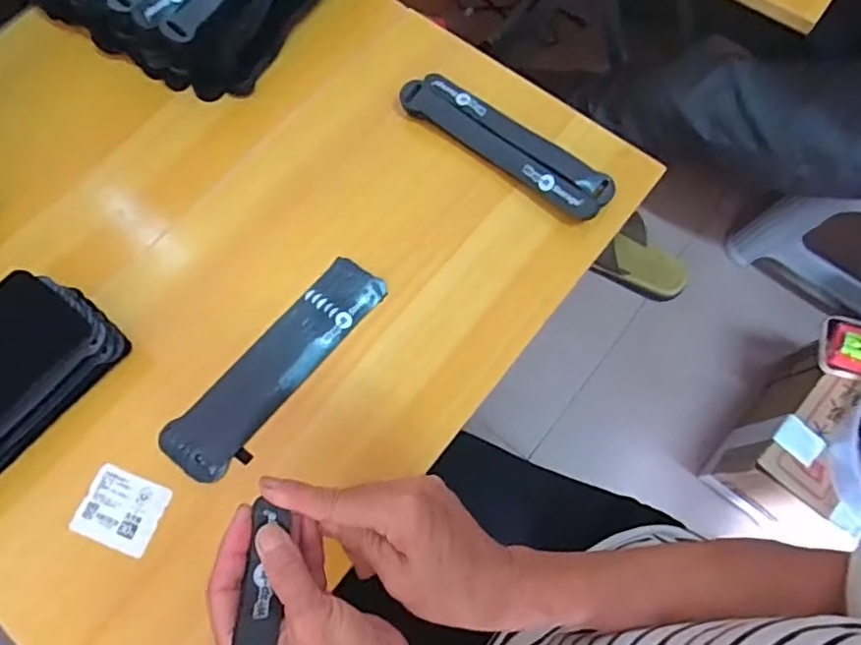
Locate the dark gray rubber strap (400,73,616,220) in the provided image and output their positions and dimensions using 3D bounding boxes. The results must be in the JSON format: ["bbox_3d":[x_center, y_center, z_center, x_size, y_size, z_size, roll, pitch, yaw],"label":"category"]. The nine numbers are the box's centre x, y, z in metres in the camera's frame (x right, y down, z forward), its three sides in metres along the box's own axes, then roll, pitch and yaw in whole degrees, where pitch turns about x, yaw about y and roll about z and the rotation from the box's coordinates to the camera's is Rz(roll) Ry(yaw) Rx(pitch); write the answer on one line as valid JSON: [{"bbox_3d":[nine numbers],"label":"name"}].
[{"bbox_3d":[0.063,-0.153,0.496,0.196,0.026,0.047,37,76,12],"label":"dark gray rubber strap"}]

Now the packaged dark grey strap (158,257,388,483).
[{"bbox_3d":[-0.117,0.031,0.446,0.056,0.008,0.198,39,76,13],"label":"packaged dark grey strap"}]

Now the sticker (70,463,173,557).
[{"bbox_3d":[-0.220,0.134,0.413,0.057,0.004,0.049,19,67,7],"label":"sticker"}]

